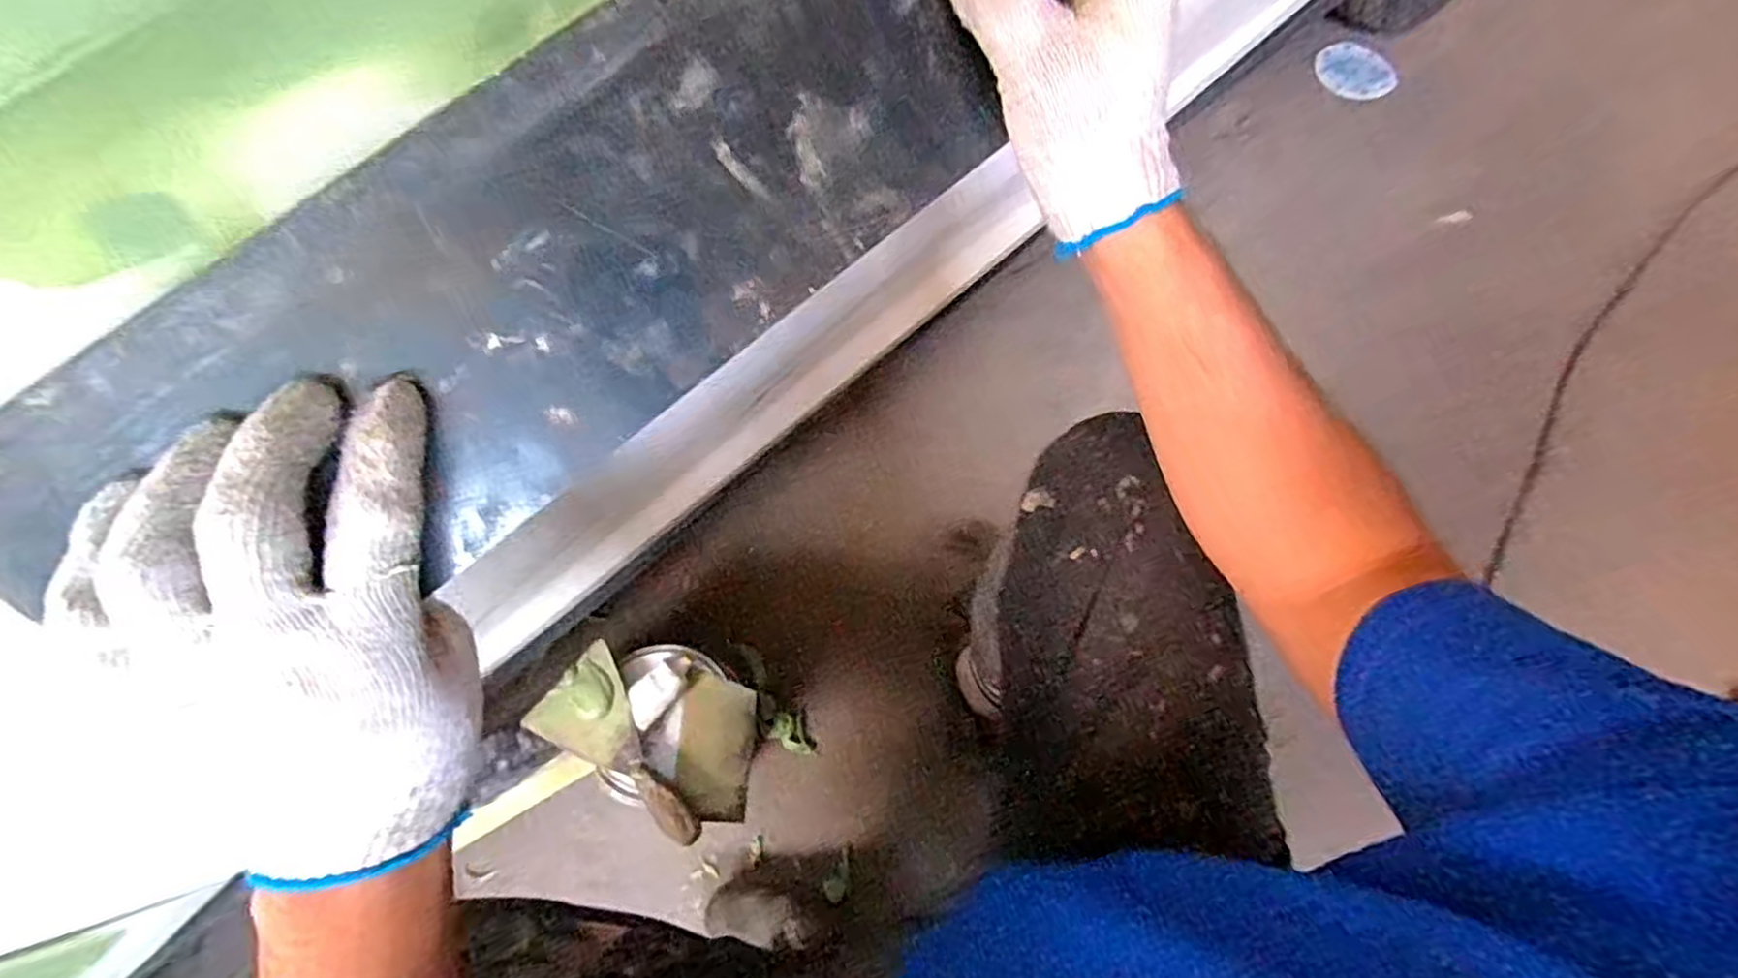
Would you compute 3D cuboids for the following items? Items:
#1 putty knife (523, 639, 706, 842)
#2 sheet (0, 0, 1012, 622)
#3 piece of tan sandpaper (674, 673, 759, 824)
[{"bbox_3d":[-0.229,0.249,0.680,0.101,0.031,0.198,-42,74,-15],"label":"putty knife"},{"bbox_3d":[-0.094,-0.081,0.247,0.365,0.004,0.114,-40,113,-9],"label":"sheet"},{"bbox_3d":[-0.142,0.243,0.686,0.068,0.019,0.125,-1,68,-1],"label":"piece of tan sandpaper"}]

